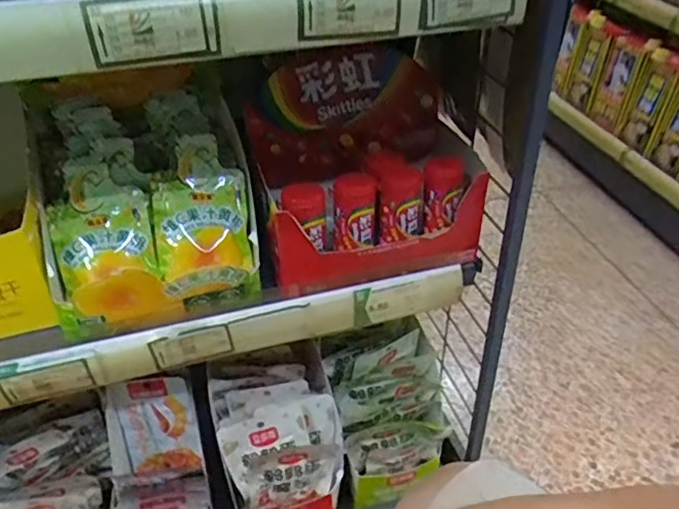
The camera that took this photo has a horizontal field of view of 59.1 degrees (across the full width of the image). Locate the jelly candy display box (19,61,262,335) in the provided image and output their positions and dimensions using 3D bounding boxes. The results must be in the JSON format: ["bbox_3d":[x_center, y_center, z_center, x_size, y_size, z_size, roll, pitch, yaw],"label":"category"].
[{"bbox_3d":[-0.157,-0.052,0.482,0.164,0.136,0.160,-12,41,-15],"label":"jelly candy display box"}]

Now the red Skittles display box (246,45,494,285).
[{"bbox_3d":[0.022,-0.073,0.507,0.182,0.141,0.130,-7,40,-9],"label":"red Skittles display box"}]

